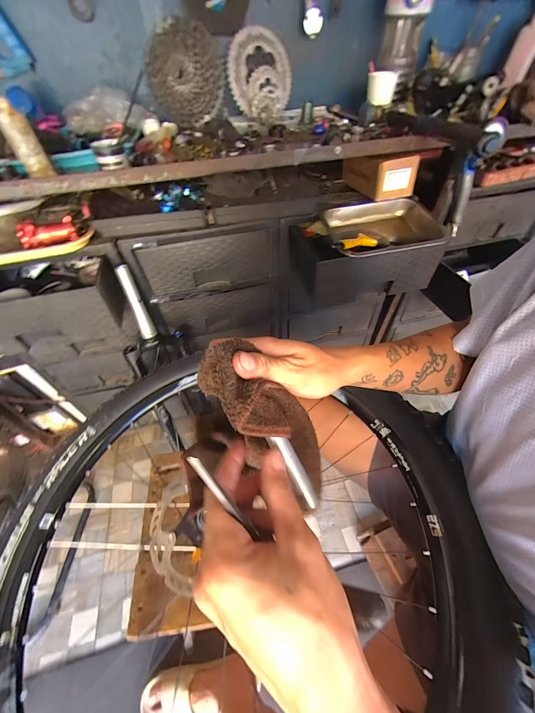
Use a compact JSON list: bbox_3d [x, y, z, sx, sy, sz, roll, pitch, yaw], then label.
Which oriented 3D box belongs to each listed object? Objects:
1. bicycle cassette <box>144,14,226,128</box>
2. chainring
[{"bbox_3d":[-0.193,-0.652,0.641,0.172,0.164,0.066,13,51,13],"label":"bicycle cassette"},{"bbox_3d":[-0.014,-0.691,0.676,0.173,0.160,0.044,-34,56,-6],"label":"chainring"}]

